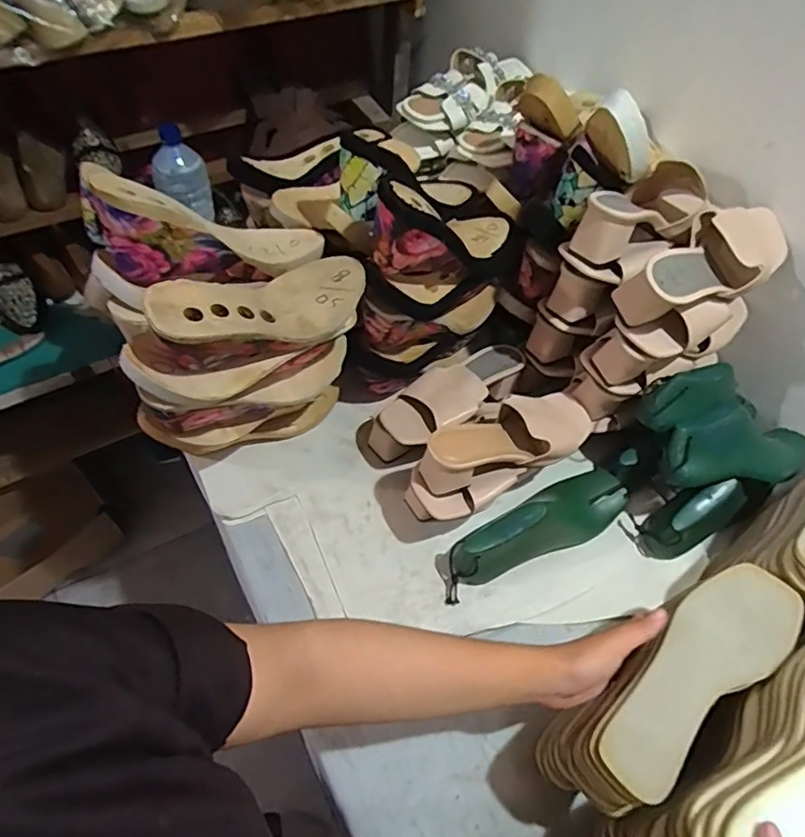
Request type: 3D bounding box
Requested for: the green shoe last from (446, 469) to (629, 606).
[{"bbox_3d":[0.164,0.130,0.692,0.258,0.088,0.074,-24,60,-20],"label":"green shoe last"}]

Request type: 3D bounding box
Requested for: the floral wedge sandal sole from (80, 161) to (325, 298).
[{"bbox_3d":[-0.213,-0.186,0.620,0.249,0.098,0.099,-2,49,-41],"label":"floral wedge sandal sole"}]

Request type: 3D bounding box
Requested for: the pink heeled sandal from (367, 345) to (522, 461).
[{"bbox_3d":[0.068,-0.030,0.760,0.248,0.085,0.100,-34,63,-10],"label":"pink heeled sandal"}]

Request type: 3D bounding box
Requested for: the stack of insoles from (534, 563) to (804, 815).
[{"bbox_3d":[0.236,0.224,0.490,0.265,0.066,0.085,-31,62,-18],"label":"stack of insoles"}]

